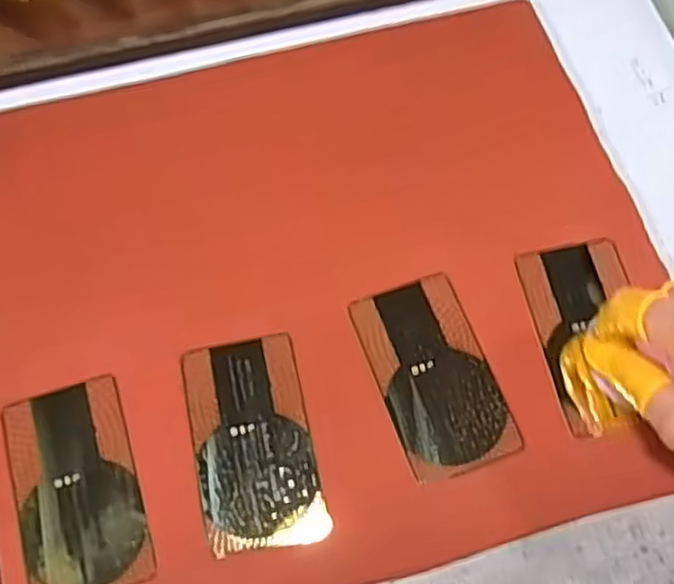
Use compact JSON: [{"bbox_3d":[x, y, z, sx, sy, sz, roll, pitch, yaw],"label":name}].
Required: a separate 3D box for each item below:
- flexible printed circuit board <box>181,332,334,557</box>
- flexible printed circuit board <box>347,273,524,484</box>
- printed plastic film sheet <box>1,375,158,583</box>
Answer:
[{"bbox_3d":[-0.035,0.061,0.311,0.048,0.004,0.086,-13,69,-5],"label":"flexible printed circuit board"},{"bbox_3d":[0.042,0.035,0.324,0.048,0.004,0.083,-19,70,-7],"label":"flexible printed circuit board"},{"bbox_3d":[-0.105,0.079,0.303,0.048,0.004,0.084,-17,69,-7],"label":"printed plastic film sheet"}]

